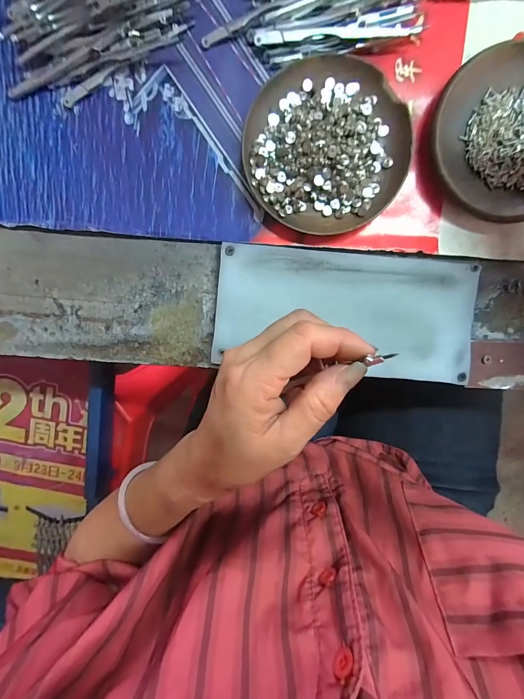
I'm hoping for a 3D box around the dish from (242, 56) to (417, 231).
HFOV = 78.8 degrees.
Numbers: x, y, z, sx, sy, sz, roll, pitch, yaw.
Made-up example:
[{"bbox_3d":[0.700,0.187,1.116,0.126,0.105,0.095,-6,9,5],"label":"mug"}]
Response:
[{"bbox_3d":[0.045,-0.144,0.226,0.112,0.024,0.112,0,99,1],"label":"dish"}]

